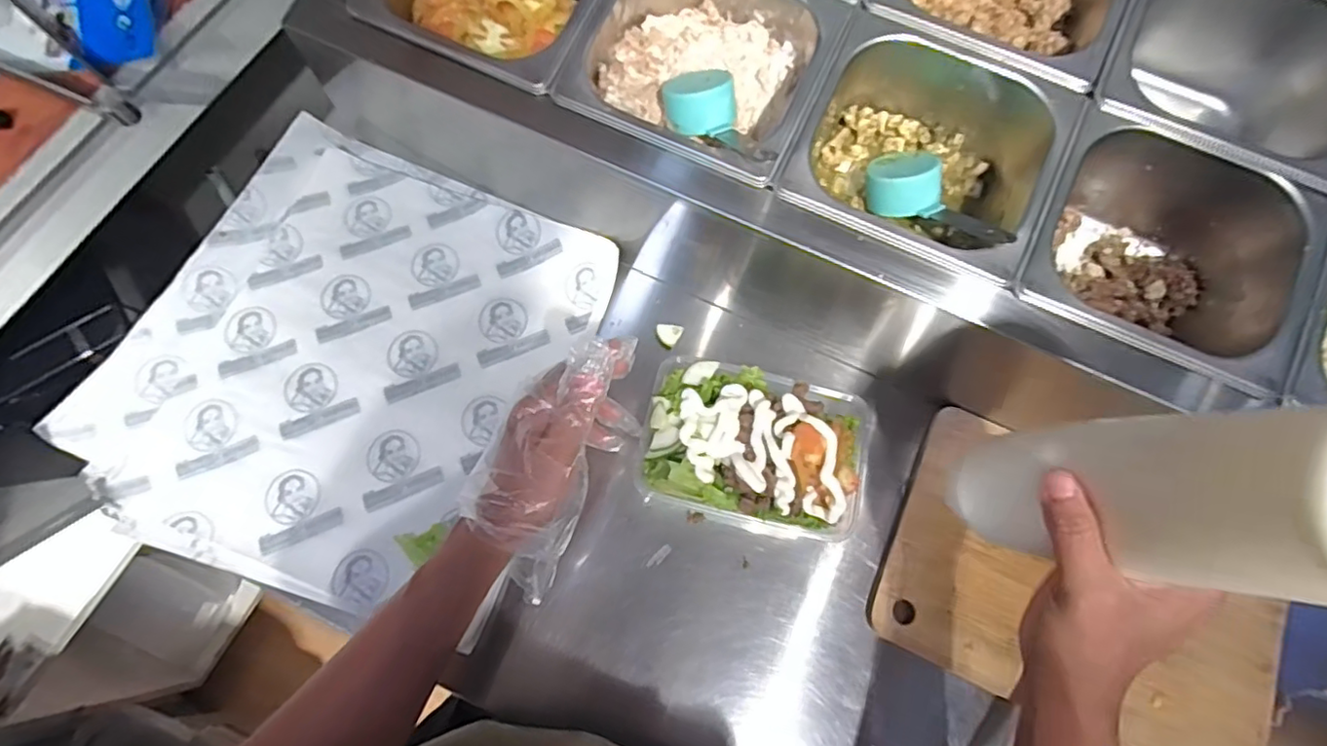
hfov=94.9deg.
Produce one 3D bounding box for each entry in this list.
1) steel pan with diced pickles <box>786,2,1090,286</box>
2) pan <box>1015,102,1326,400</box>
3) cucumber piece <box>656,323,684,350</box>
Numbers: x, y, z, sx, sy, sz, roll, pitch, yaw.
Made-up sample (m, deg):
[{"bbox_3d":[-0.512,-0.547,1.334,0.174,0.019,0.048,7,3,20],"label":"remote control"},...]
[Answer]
[{"bbox_3d":[0.189,-0.153,0.458,0.172,0.089,0.155,25,73,6],"label":"steel pan with diced pickles"},{"bbox_3d":[0.349,-0.086,0.445,0.173,0.102,0.170,25,73,6],"label":"pan"},{"bbox_3d":[0.004,-0.034,0.548,0.023,0.008,0.021,19,72,4],"label":"cucumber piece"}]

